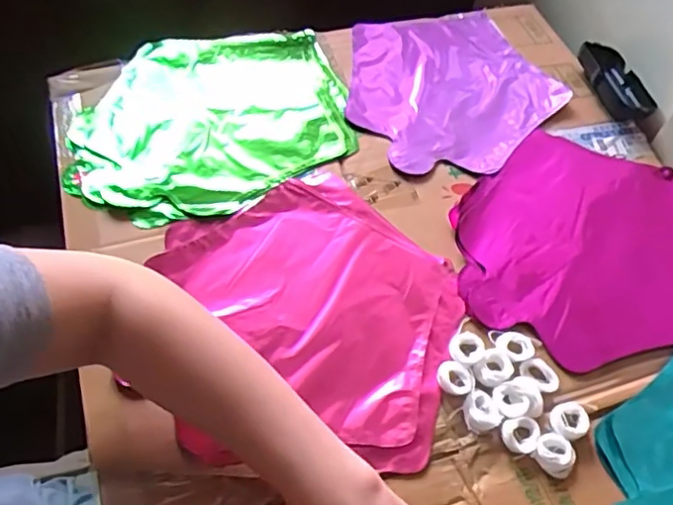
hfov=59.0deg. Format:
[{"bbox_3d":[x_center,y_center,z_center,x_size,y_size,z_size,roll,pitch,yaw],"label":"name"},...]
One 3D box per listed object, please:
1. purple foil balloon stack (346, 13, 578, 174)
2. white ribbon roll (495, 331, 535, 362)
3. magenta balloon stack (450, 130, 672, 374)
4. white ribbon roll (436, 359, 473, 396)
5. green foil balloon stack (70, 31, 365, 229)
[{"bbox_3d":[0.113,-0.175,0.632,0.219,0.014,0.222,-29,64,-21],"label":"purple foil balloon stack"},{"bbox_3d":[0.140,0.073,0.463,0.029,0.006,0.025,-22,61,-18],"label":"white ribbon roll"},{"bbox_3d":[0.228,-0.009,0.530,0.236,0.016,0.239,13,57,4],"label":"magenta balloon stack"},{"bbox_3d":[0.088,0.094,0.444,0.024,0.007,0.026,2,57,-3],"label":"white ribbon roll"},{"bbox_3d":[-0.121,-0.131,0.592,0.258,0.032,0.249,-6,55,-4],"label":"green foil balloon stack"}]

